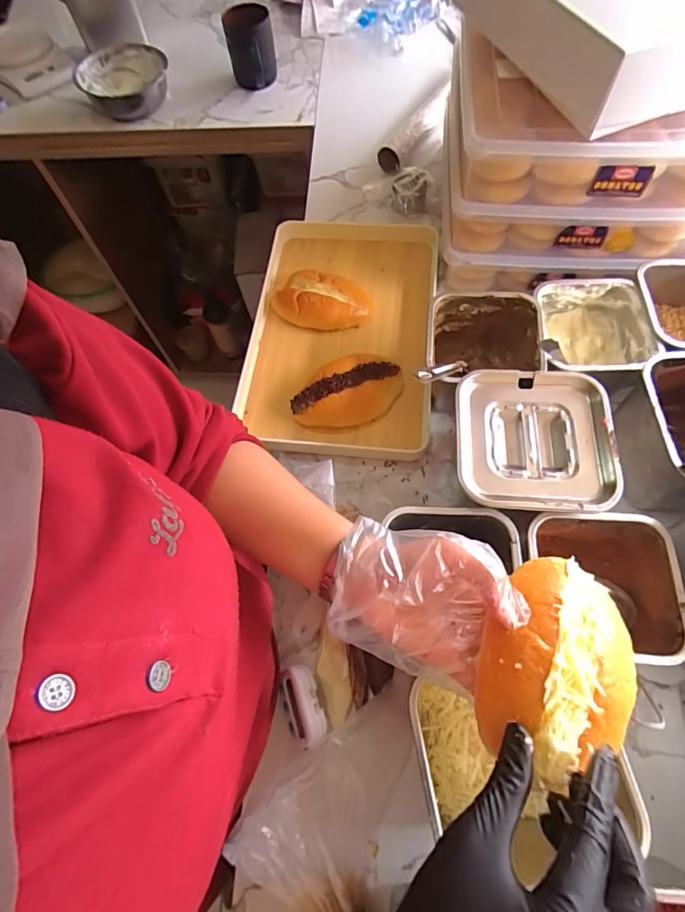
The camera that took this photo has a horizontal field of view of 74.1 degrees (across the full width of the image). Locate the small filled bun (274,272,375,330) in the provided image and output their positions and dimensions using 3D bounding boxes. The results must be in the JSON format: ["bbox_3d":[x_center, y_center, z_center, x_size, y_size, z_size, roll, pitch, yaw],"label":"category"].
[{"bbox_3d":[-0.028,-0.207,0.609,0.133,0.037,0.080,8,68,5],"label":"small filled bun"}]

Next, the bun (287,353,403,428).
[{"bbox_3d":[0.005,-0.076,0.545,0.134,0.045,0.085,-28,70,-9],"label":"bun"}]

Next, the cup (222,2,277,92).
[{"bbox_3d":[-0.160,-0.714,0.810,0.081,0.115,0.086,-1,68,1],"label":"cup"}]

